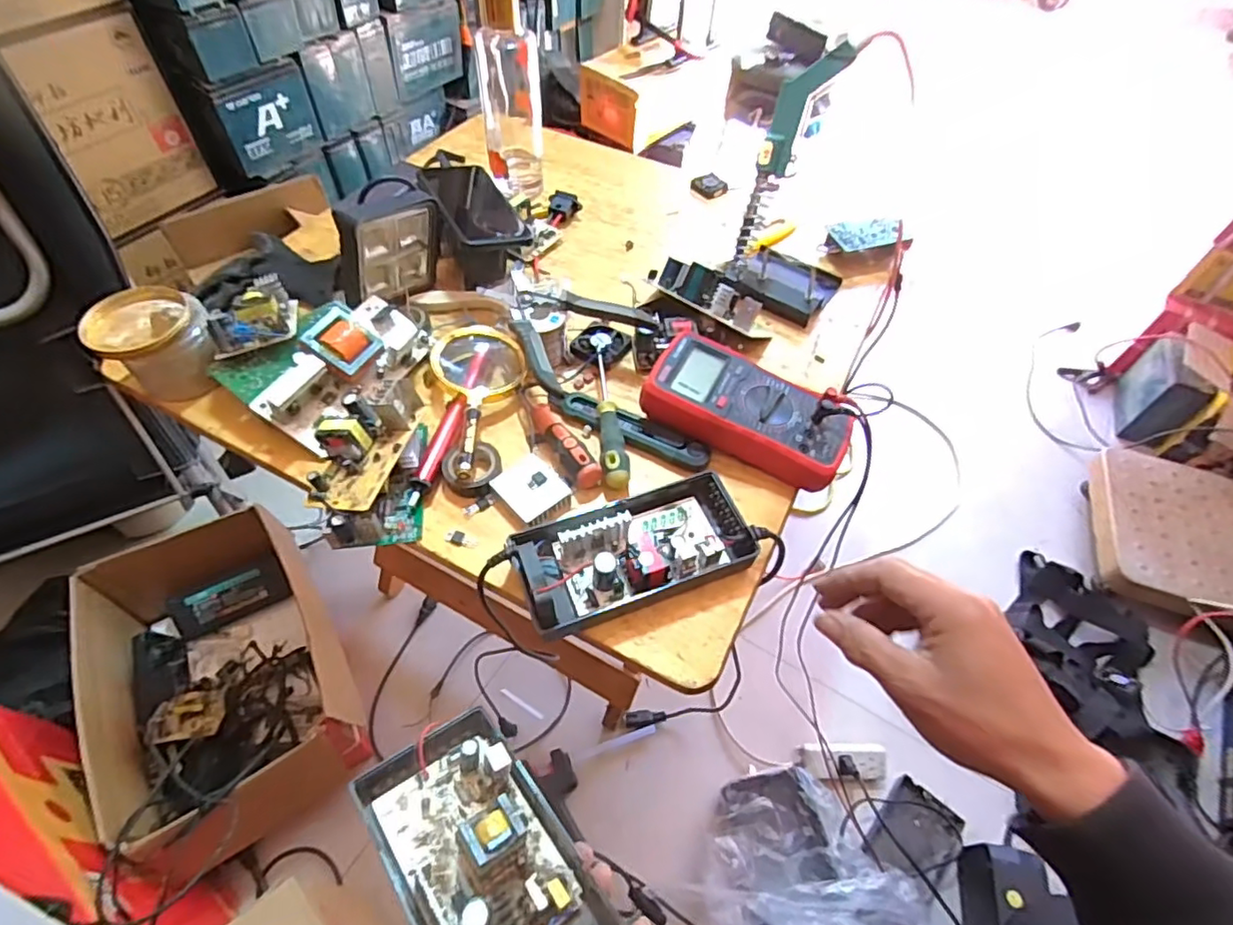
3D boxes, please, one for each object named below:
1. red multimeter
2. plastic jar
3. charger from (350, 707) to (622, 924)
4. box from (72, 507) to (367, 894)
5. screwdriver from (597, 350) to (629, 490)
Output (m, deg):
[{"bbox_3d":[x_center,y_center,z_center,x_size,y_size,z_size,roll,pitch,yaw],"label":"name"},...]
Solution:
[{"bbox_3d":[0.119,-0.046,0.548,0.185,0.046,0.094,28,57,17],"label":"red multimeter"},{"bbox_3d":[-0.417,-0.106,0.553,0.089,0.078,0.087,1,53,-2],"label":"plastic jar"},{"bbox_3d":[-0.081,0.238,0.362,0.093,0.049,0.166,-31,61,-23],"label":"charger"},{"bbox_3d":[-0.533,0.306,0.832,0.278,0.192,0.474,-25,58,-20],"label":"box"},{"bbox_3d":[-0.007,-0.041,0.549,0.021,0.023,0.142,-4,54,-6],"label":"screwdriver"}]

